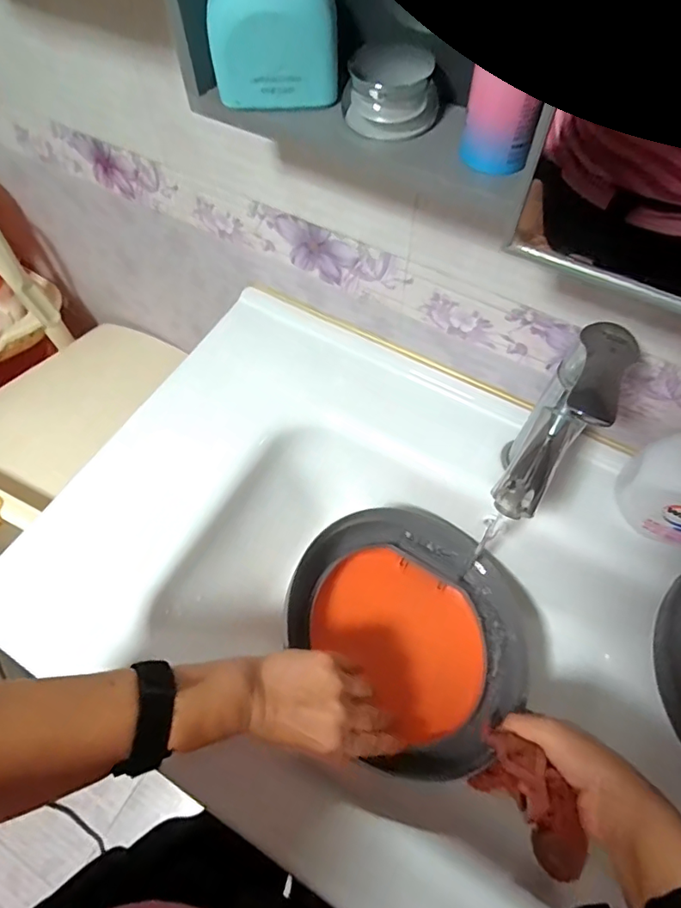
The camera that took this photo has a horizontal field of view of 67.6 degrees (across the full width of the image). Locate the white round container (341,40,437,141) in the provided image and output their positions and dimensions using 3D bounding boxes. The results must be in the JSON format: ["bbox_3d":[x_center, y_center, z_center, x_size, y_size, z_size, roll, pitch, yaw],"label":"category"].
[{"bbox_3d":[0.035,-0.246,0.344,0.061,0.042,0.061,0,61,0],"label":"white round container"}]

